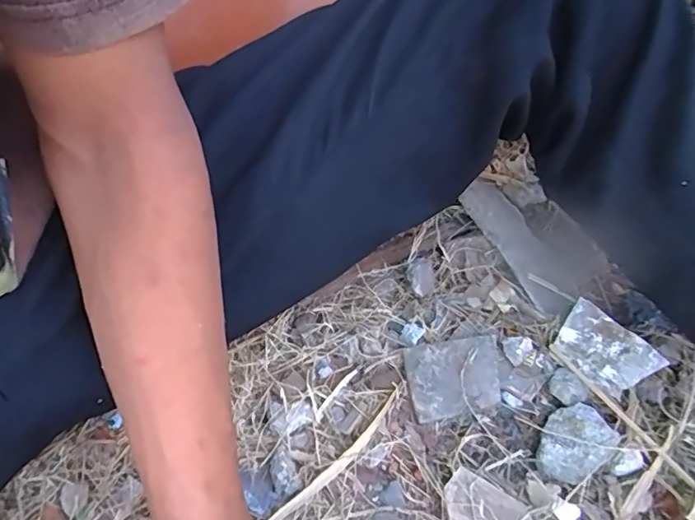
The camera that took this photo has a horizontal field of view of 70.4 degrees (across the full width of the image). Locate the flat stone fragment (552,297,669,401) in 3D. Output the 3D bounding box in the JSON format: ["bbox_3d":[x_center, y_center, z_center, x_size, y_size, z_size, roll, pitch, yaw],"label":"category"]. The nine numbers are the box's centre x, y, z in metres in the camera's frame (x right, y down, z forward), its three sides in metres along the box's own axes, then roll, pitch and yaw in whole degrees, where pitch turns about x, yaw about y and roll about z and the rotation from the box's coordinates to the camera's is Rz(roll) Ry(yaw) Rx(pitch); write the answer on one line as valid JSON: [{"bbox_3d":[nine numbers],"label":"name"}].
[{"bbox_3d":[0.195,0.070,0.377,0.069,0.005,0.047,41,94,22],"label":"flat stone fragment"}]

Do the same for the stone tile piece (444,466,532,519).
[{"bbox_3d":[0.089,0.158,0.310,0.050,0.006,0.051,-12,51,-7],"label":"stone tile piece"}]

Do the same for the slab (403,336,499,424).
[{"bbox_3d":[0.082,0.085,0.366,0.071,0.009,0.055,-9,51,-5],"label":"slab"}]

